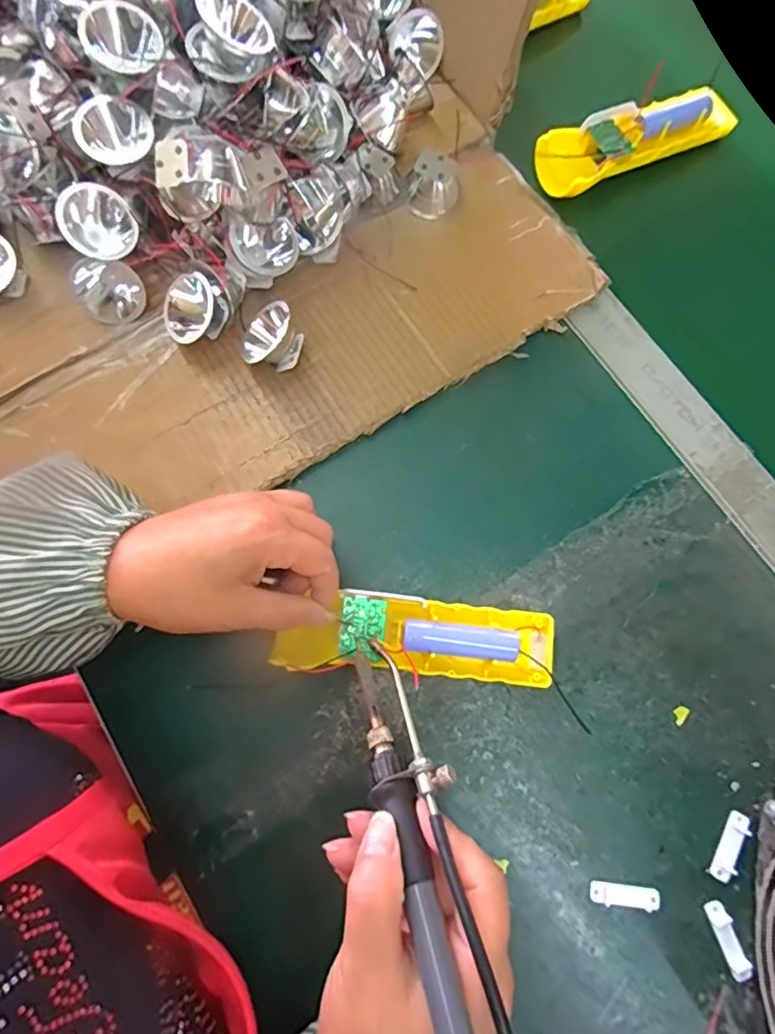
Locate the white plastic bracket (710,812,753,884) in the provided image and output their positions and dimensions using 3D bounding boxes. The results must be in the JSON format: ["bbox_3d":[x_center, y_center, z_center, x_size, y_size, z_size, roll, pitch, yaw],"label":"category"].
[{"bbox_3d":[0.193,0.185,0.305,0.011,0.005,0.037,31,77,6],"label":"white plastic bracket"}]

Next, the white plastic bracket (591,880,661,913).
[{"bbox_3d":[0.131,0.209,0.299,0.037,0.004,0.011,7,76,0],"label":"white plastic bracket"}]

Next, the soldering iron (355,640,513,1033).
[{"bbox_3d":[0.019,0.143,0.214,0.031,0.018,0.213,-14,50,-5],"label":"soldering iron"}]

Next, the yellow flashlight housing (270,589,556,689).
[{"bbox_3d":[0.018,0.070,0.315,0.162,0.028,0.047,4,75,-4],"label":"yellow flashlight housing"}]

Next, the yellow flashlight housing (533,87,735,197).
[{"bbox_3d":[0.189,-0.294,0.415,0.159,0.023,0.051,-27,78,-8],"label":"yellow flashlight housing"}]

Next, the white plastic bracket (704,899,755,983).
[{"bbox_3d":[0.185,0.229,0.293,0.010,0.006,0.038,-19,77,-6],"label":"white plastic bracket"}]

